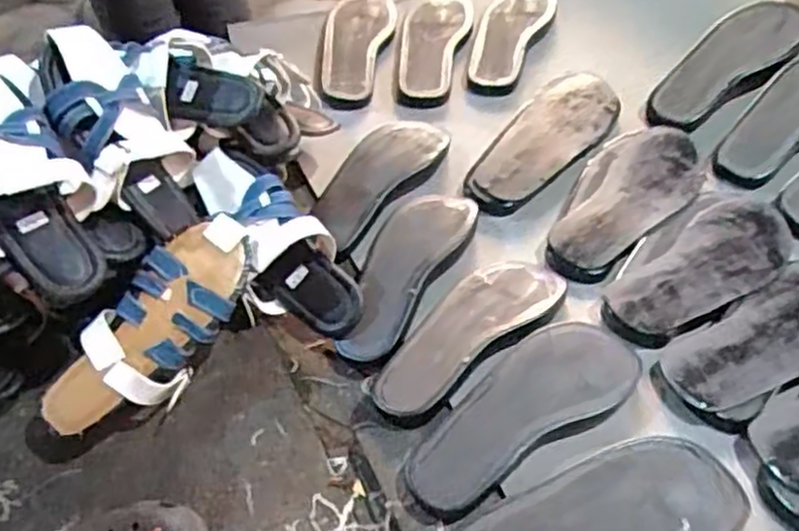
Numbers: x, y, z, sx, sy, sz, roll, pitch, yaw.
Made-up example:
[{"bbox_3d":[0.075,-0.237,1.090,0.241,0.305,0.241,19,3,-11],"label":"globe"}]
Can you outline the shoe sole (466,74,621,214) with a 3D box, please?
[{"bbox_3d":[0.180,-0.153,0.872,0.101,0.017,0.256,32,60,22],"label":"shoe sole"}]

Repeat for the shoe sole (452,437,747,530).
[{"bbox_3d":[0.152,0.192,0.557,0.232,0.024,0.084,-10,52,-8],"label":"shoe sole"}]

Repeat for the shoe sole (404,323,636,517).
[{"bbox_3d":[0.102,0.119,0.608,0.223,0.027,0.088,-26,56,-19],"label":"shoe sole"}]

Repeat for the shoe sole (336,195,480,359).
[{"bbox_3d":[0.002,-0.001,0.739,0.086,0.020,0.223,24,57,18],"label":"shoe sole"}]

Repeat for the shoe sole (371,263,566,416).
[{"bbox_3d":[0.062,0.060,0.684,0.222,0.033,0.084,-34,60,-22],"label":"shoe sole"}]

